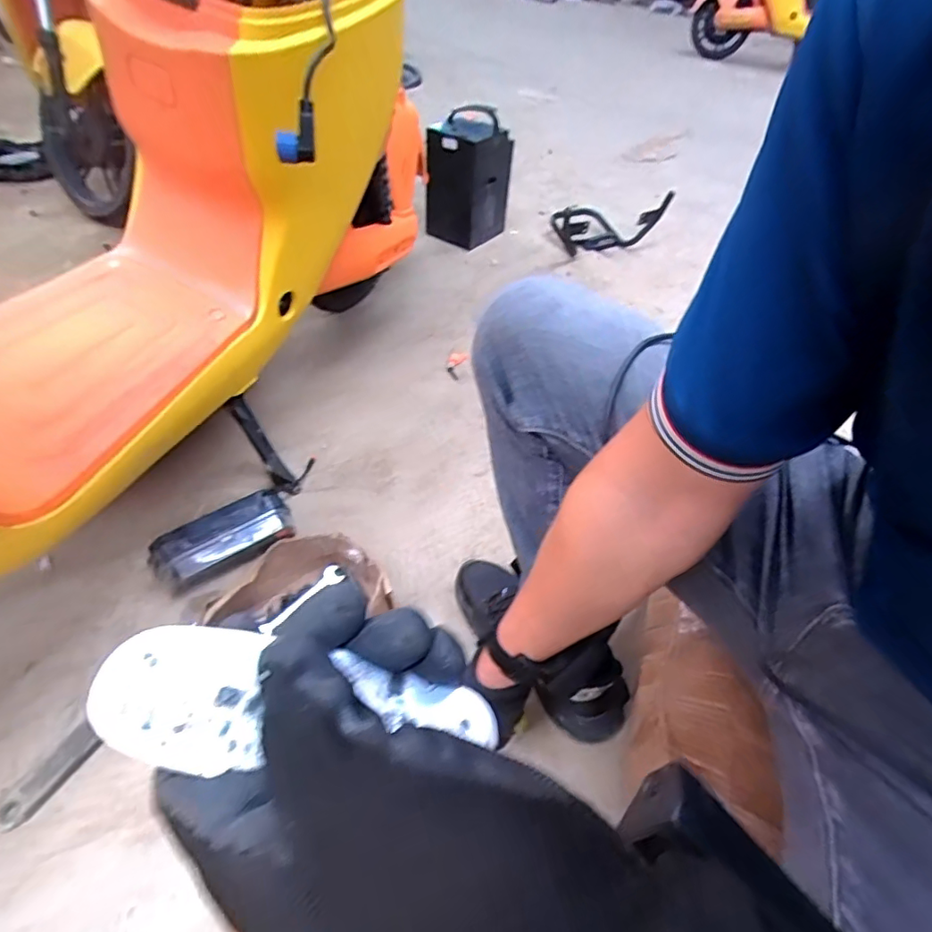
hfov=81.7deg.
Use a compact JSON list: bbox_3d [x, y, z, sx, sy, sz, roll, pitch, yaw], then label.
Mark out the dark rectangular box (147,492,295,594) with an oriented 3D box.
[{"bbox_3d":[-0.340,0.107,0.762,0.185,0.064,0.071,-27,53,-28],"label":"dark rectangular box"}]

